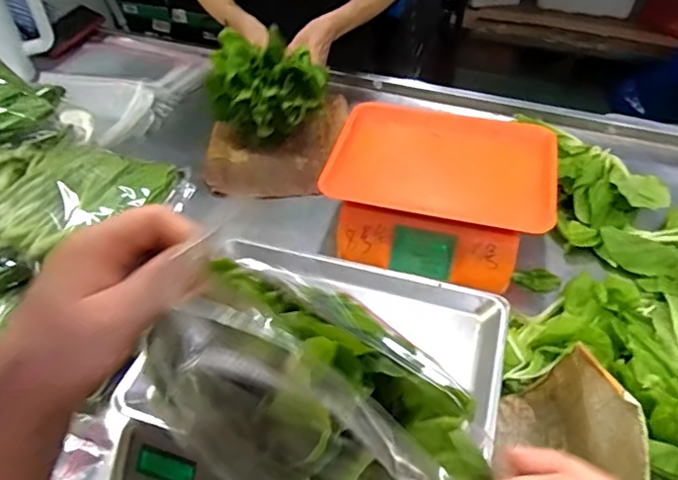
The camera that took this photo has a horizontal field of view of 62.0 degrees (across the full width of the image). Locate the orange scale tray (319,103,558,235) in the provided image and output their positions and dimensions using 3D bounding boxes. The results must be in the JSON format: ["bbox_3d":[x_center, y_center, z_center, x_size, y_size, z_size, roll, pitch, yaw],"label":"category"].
[{"bbox_3d":[0.145,-0.114,0.788,0.300,0.023,0.231,8,45,11],"label":"orange scale tray"}]

